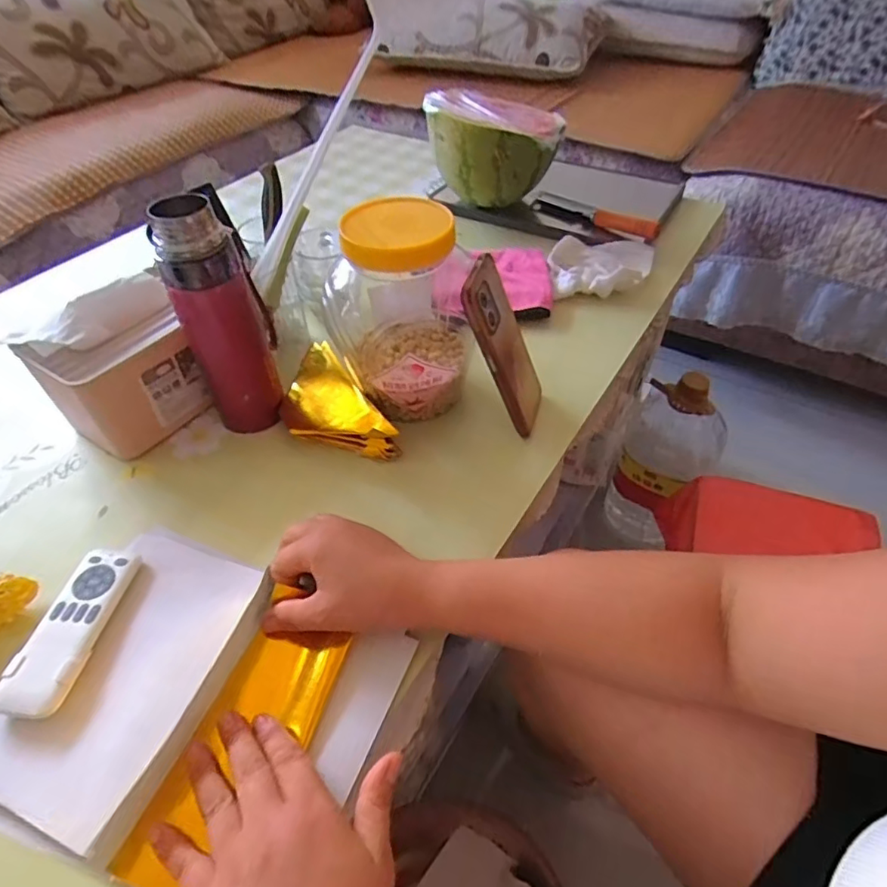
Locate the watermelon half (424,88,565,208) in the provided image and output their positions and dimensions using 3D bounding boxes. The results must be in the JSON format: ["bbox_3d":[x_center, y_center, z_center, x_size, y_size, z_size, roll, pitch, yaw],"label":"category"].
[{"bbox_3d":[0.071,-0.431,0.811,0.182,0.118,0.164,2,47,3],"label":"watermelon half"}]

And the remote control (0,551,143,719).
[{"bbox_3d":[-0.270,0.133,0.405,0.048,0.014,0.123,5,47,5],"label":"remote control"}]

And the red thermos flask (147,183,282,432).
[{"bbox_3d":[-0.194,-0.109,0.496,0.073,0.213,0.059,-20,50,-17],"label":"red thermos flask"}]

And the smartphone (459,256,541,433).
[{"bbox_3d":[0.057,-0.086,0.509,0.016,0.160,0.071,-7,42,28],"label":"smartphone"}]

